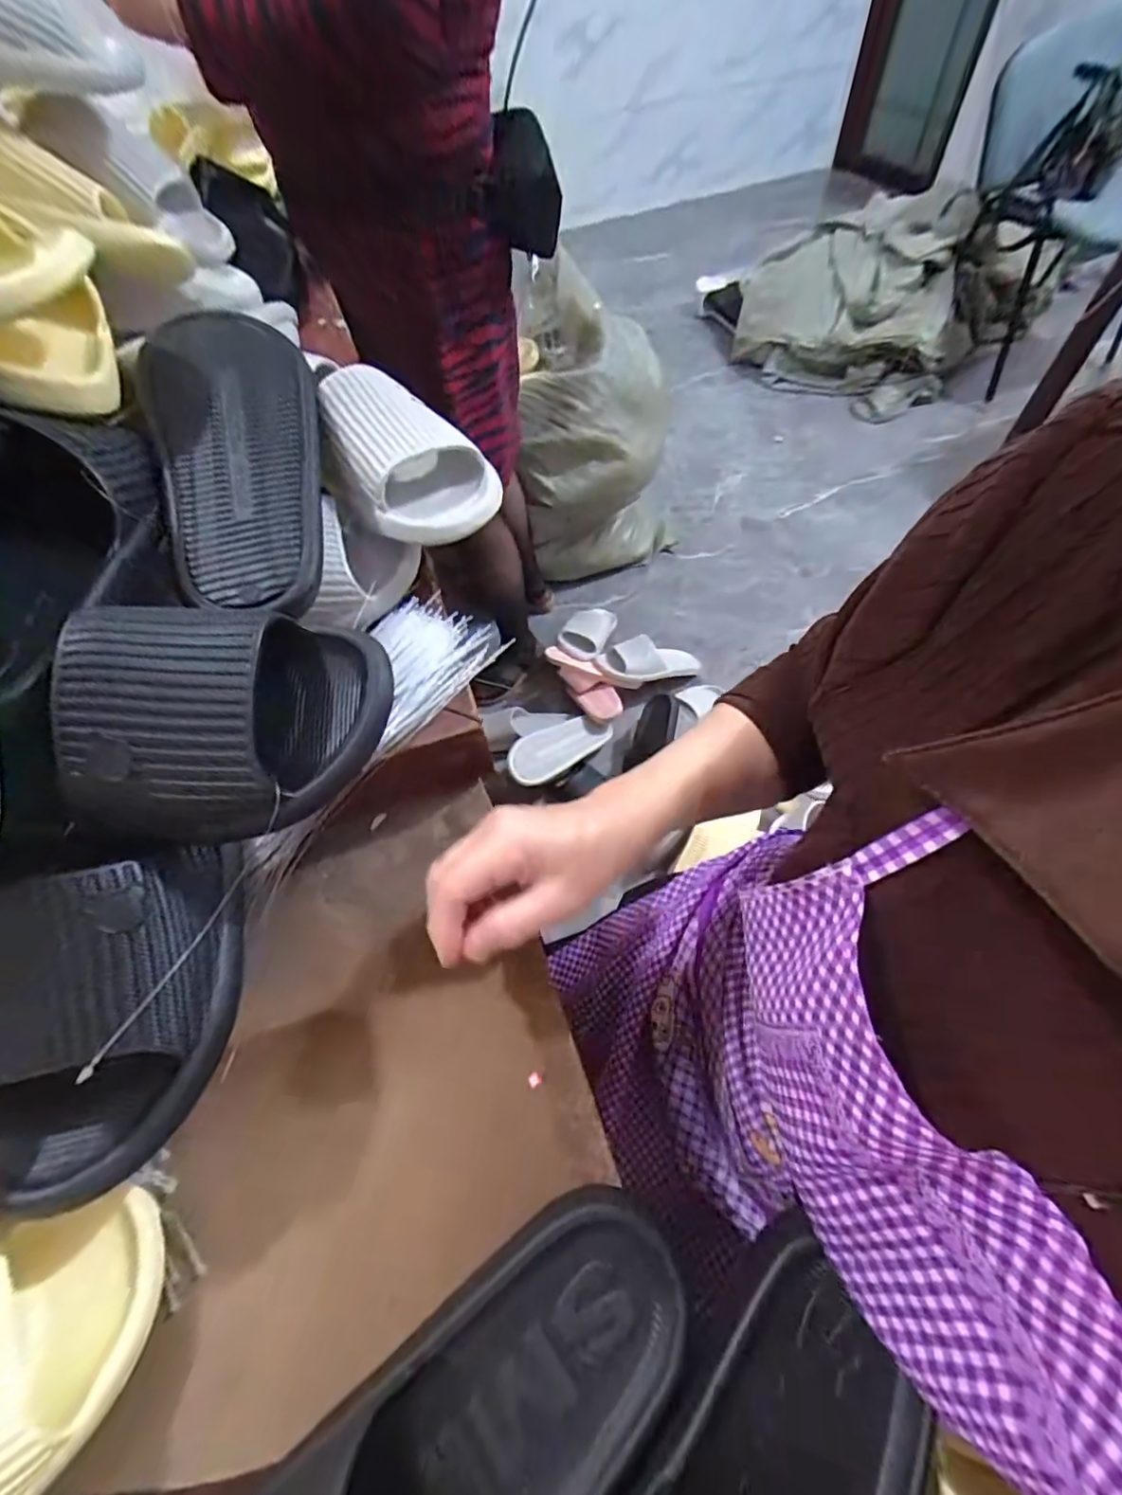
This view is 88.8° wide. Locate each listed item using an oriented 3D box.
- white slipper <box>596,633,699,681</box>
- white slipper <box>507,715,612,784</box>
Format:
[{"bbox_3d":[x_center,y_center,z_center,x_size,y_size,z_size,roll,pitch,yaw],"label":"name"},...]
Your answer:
[{"bbox_3d":[0.231,-0.208,1.434,0.285,0.075,0.127,-5,54,-29],"label":"white slipper"},{"bbox_3d":[-0.006,-0.003,1.290,0.258,0.059,0.122,-32,62,-15],"label":"white slipper"}]

